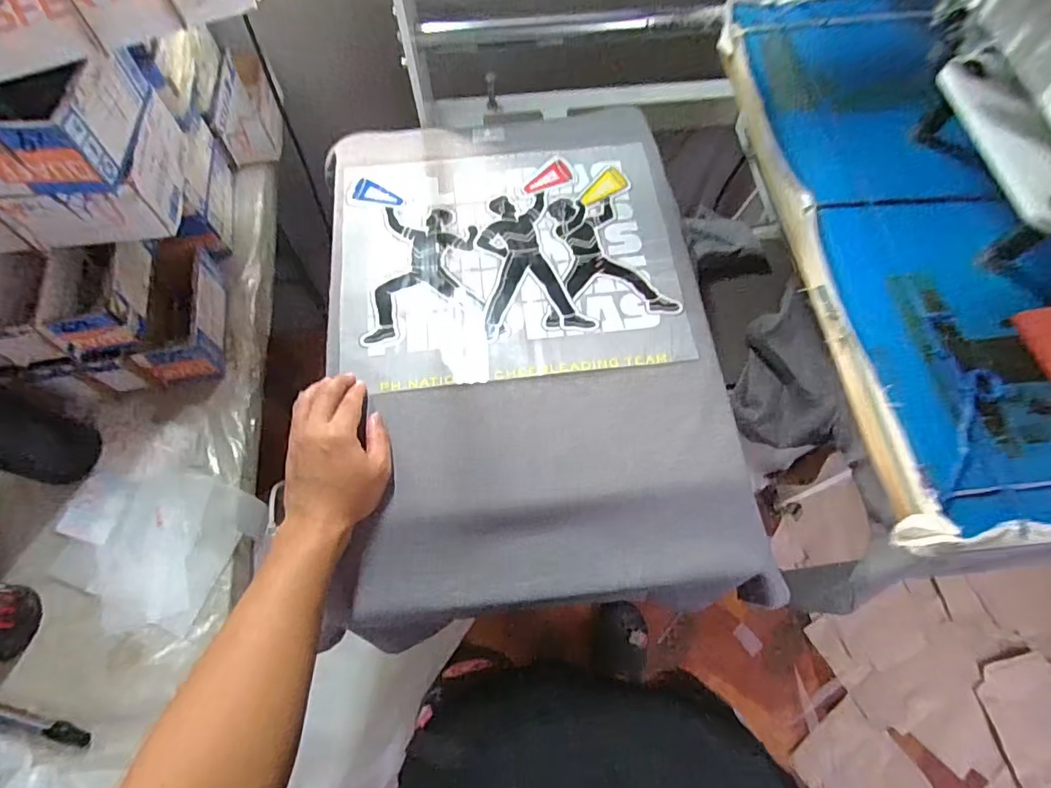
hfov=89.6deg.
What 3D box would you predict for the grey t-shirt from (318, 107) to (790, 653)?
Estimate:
[{"bbox_3d":[-0.004,-0.088,0.596,0.437,0.038,0.613,-7,66,-3],"label":"grey t-shirt"}]

